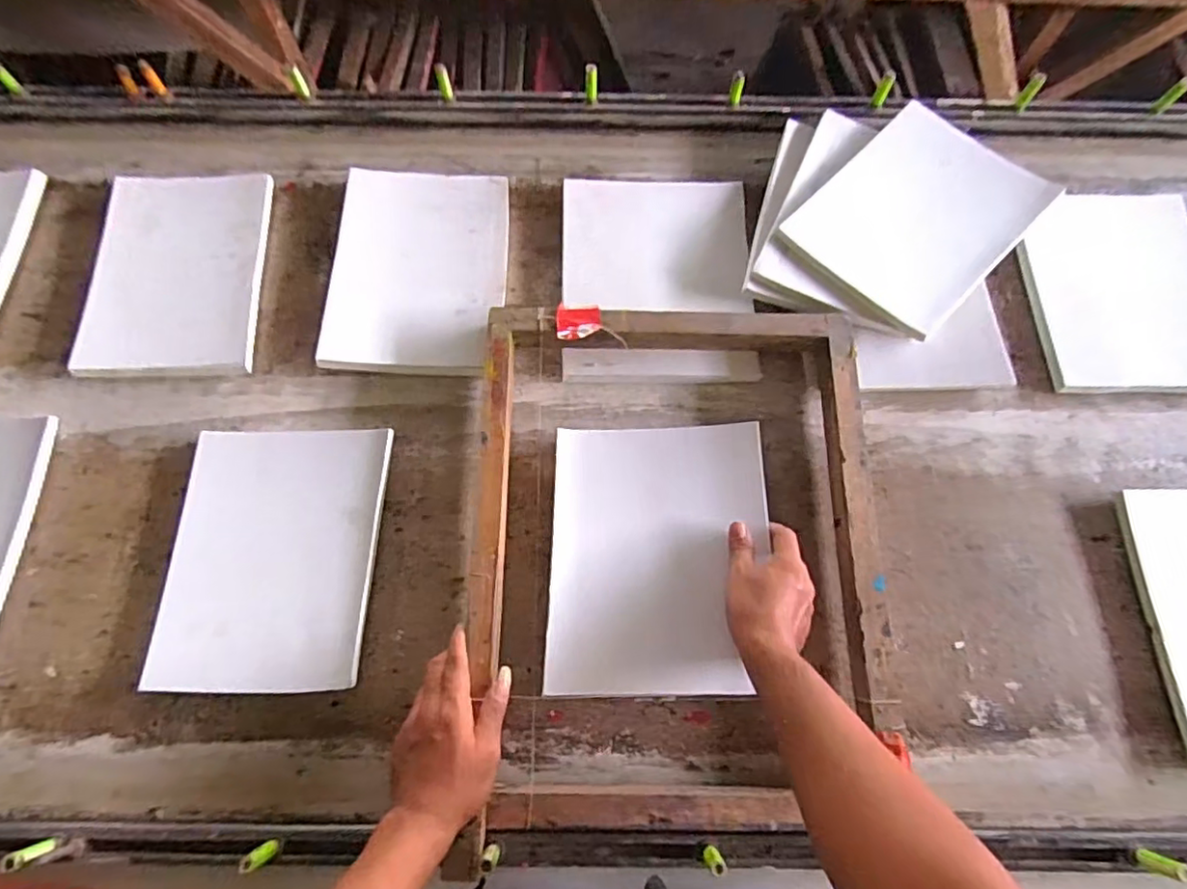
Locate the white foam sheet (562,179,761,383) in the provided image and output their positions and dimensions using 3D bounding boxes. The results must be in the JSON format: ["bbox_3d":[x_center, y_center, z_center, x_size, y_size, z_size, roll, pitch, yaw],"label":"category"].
[{"bbox_3d":[0.076,-0.204,0.744,0.223,0.019,0.272,-1,74,3],"label":"white foam sheet"}]

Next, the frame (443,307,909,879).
[{"bbox_3d":[0.081,0.096,0.613,0.403,0.060,0.509,-2,72,-2],"label":"frame"}]

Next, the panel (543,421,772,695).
[{"bbox_3d":[0.065,0.108,0.625,0.214,0.014,0.265,-1,67,4],"label":"panel"}]

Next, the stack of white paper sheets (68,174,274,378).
[{"bbox_3d":[-0.496,-0.206,0.736,0.195,0.017,0.262,-2,72,-2],"label":"stack of white paper sheets"}]

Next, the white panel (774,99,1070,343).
[{"bbox_3d":[0.387,-0.275,0.735,0.209,0.013,0.261,43,83,13],"label":"white panel"}]

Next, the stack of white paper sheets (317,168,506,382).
[{"bbox_3d":[-0.210,-0.210,0.744,0.204,0.022,0.266,2,75,-10],"label":"stack of white paper sheets"}]

